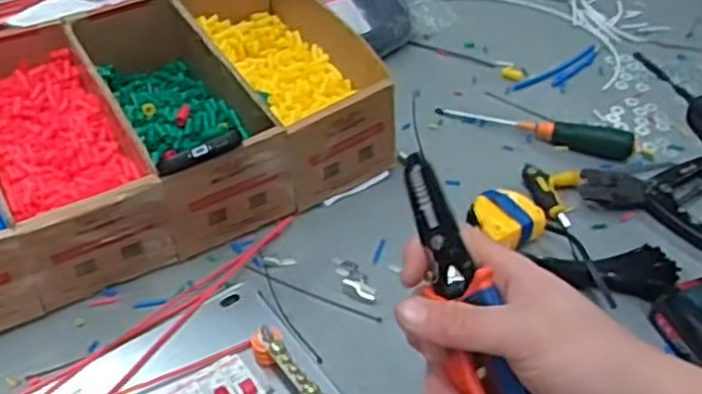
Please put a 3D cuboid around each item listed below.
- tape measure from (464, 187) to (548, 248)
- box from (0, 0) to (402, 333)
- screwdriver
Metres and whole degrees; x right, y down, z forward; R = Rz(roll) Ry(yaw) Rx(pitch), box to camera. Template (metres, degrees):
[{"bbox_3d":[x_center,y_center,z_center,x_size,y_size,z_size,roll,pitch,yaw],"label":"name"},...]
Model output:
[{"bbox_3d":[0.152,0.024,0.748,0.072,0.040,0.067,-31,51,-28],"label":"tape measure"},{"bbox_3d":[-0.243,-0.069,0.781,0.531,0.113,0.322,-25,51,-24],"label":"box"},{"bbox_3d":[0.216,-0.083,0.877,0.226,0.026,0.039,15,47,14],"label":"screwdriver"}]

